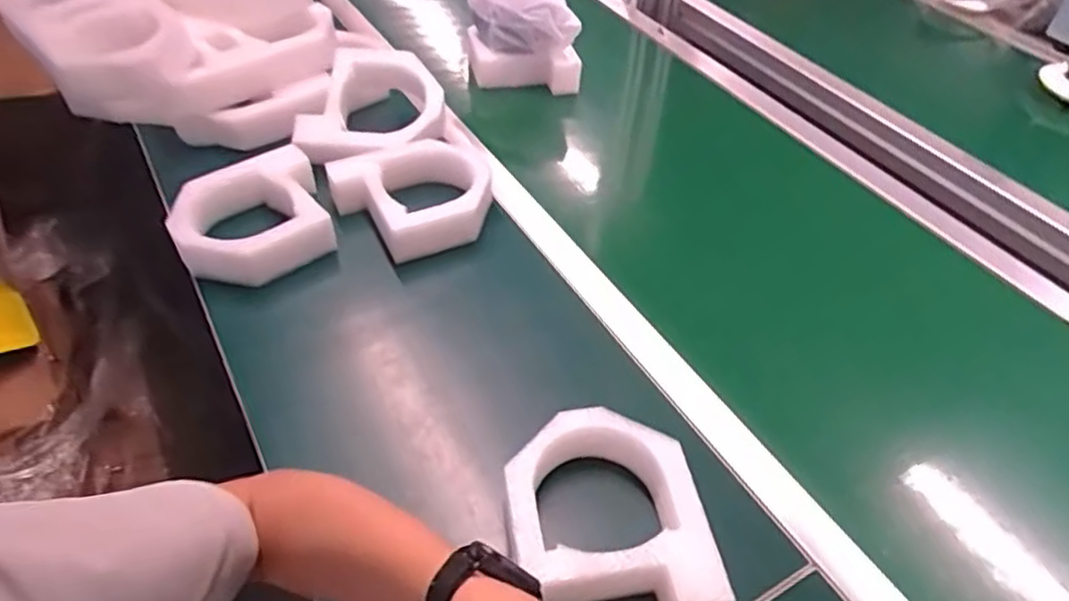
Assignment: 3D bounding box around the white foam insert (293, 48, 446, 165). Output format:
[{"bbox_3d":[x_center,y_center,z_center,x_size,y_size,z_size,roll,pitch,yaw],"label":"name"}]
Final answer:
[{"bbox_3d":[-0.210,-0.240,0.885,0.184,0.070,0.146,-12,78,-12],"label":"white foam insert"}]

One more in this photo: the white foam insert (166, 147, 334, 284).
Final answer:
[{"bbox_3d":[-0.311,-0.096,0.768,0.151,0.066,0.153,-17,48,-16],"label":"white foam insert"}]

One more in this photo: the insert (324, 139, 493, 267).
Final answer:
[{"bbox_3d":[-0.130,-0.122,0.808,0.173,0.050,0.147,-22,49,-21],"label":"insert"}]

